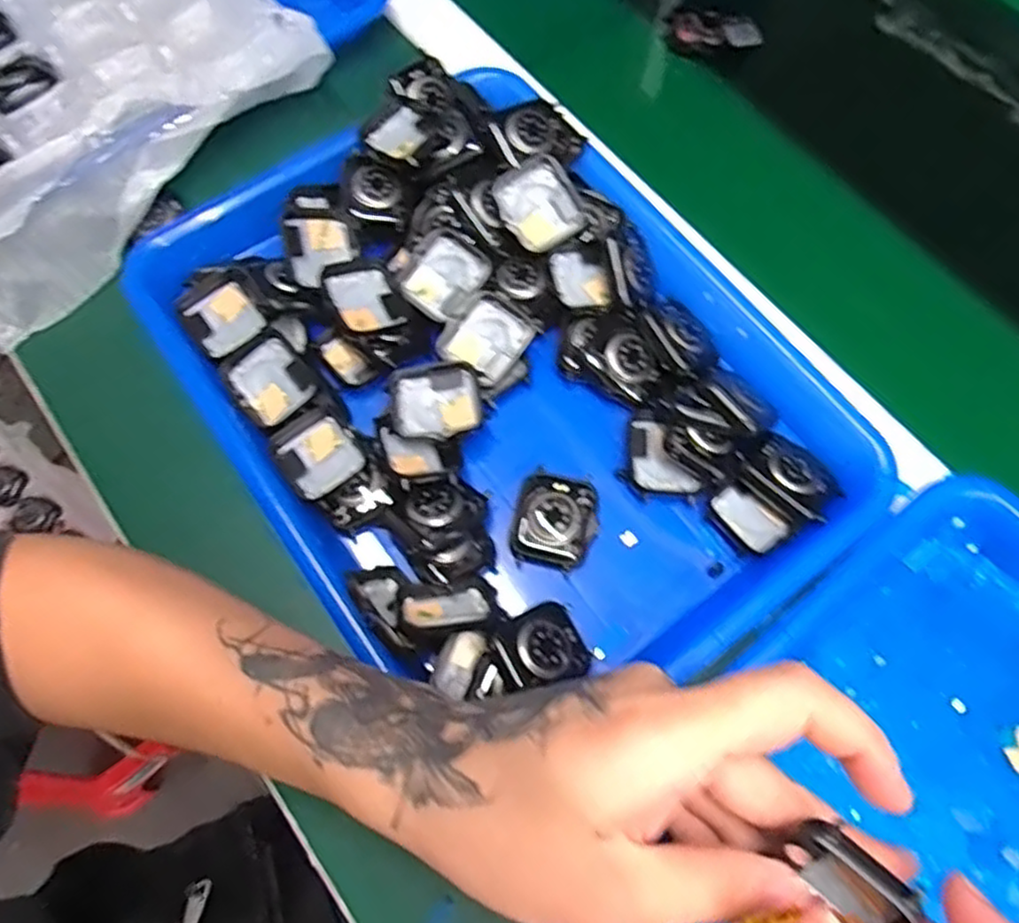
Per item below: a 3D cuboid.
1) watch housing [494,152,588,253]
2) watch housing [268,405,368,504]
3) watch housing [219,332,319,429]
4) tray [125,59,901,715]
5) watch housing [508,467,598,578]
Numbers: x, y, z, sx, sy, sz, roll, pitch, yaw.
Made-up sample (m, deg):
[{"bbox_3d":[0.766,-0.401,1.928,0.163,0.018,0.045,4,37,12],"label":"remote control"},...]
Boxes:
[{"bbox_3d":[0.015,-0.131,0.364,0.039,0.009,0.044,-31,100,-2],"label":"watch housing"},{"bbox_3d":[-0.091,-0.002,0.336,0.036,0.012,0.042,-36,73,-12],"label":"watch housing"},{"bbox_3d":[-0.116,-0.038,0.348,0.037,0.013,0.044,-38,73,-12],"label":"watch housing"},{"bbox_3d":[-0.005,-0.045,0.355,0.253,0.051,0.330,-37,73,-12],"label":"tray"},{"bbox_3d":[0.021,0.028,0.332,0.037,0.010,0.042,13,70,6],"label":"watch housing"}]

